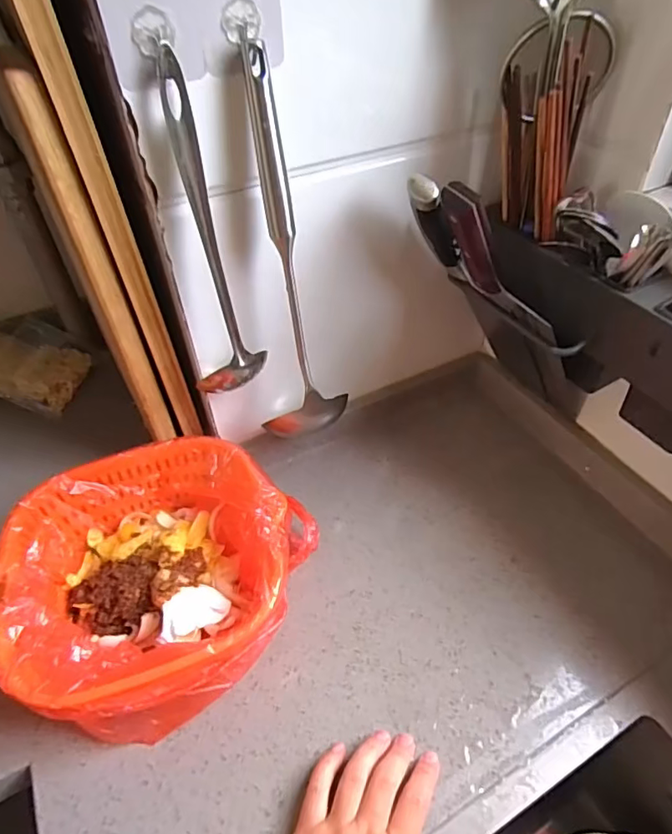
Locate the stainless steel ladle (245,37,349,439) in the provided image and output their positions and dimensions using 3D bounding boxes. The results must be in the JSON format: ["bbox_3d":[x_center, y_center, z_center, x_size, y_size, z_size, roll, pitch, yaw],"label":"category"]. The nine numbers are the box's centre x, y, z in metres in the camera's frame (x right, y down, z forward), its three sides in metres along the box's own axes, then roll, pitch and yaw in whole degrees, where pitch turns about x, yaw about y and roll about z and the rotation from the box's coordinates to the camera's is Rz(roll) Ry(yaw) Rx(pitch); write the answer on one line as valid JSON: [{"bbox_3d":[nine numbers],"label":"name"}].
[{"bbox_3d":[-0.033,-0.110,0.458,0.073,0.333,0.067,-1,45,2],"label":"stainless steel ladle"}]

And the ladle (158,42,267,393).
[{"bbox_3d":[-0.100,-0.127,0.412,0.058,0.247,0.057,-12,46,-9],"label":"ladle"}]

